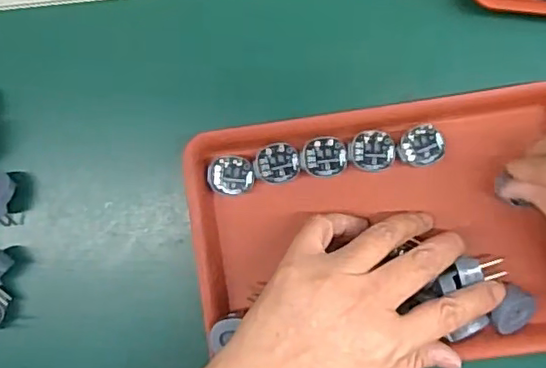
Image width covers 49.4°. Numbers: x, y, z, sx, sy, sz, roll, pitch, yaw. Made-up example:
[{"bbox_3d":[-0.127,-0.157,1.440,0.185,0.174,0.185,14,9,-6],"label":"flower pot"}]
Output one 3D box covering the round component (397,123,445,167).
[{"bbox_3d":[0.091,-0.024,0.367,0.028,0.008,0.025,-18,87,3],"label":"round component"}]

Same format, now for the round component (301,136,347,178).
[{"bbox_3d":[0.032,-0.017,0.368,0.028,0.004,0.025,3,88,4],"label":"round component"}]

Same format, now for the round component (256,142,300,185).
[{"bbox_3d":[0.003,-0.013,0.371,0.027,0.004,0.025,0,88,4],"label":"round component"}]

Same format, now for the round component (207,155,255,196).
[{"bbox_3d":[-0.026,-0.005,0.372,0.028,0.004,0.024,3,88,4],"label":"round component"}]

